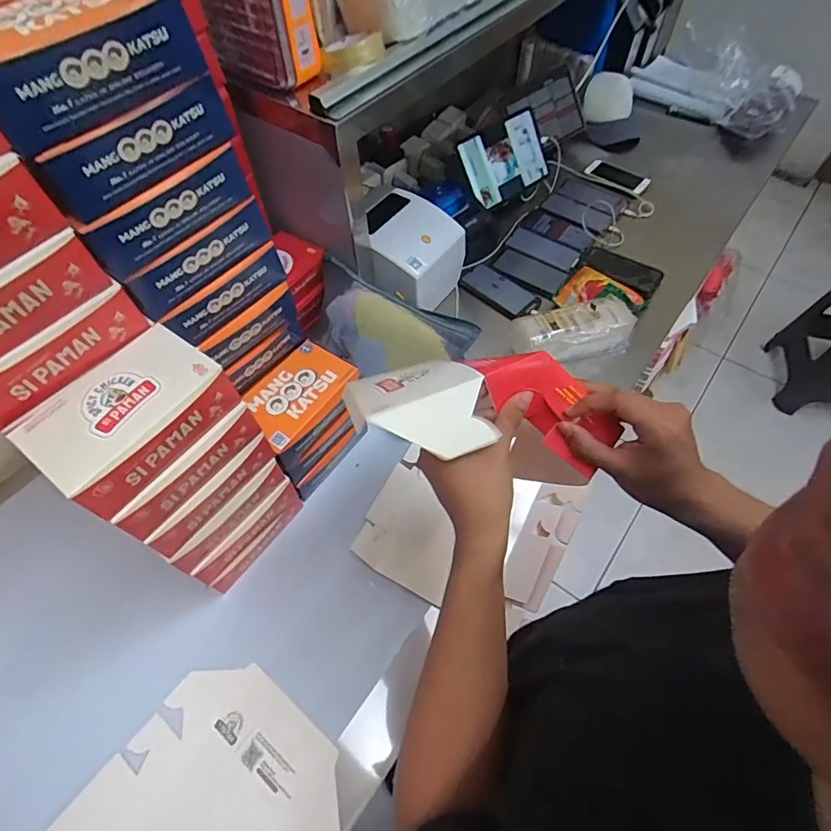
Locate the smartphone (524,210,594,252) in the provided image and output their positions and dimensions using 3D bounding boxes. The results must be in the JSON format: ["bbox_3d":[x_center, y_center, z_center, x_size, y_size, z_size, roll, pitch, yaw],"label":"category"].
[{"bbox_3d":[0.340,-0.439,1.132,0.163,0.013,0.075,35,69,26],"label":"smartphone"}]

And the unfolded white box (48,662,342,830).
[{"bbox_3d":[-0.273,0.517,0.589,0.280,0.013,0.342,34,65,20],"label":"unfolded white box"}]

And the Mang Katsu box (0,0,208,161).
[{"bbox_3d":[-0.288,-0.304,0.398,0.118,0.066,0.168,39,67,22],"label":"Mang Katsu box"}]

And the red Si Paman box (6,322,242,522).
[{"bbox_3d":[-0.287,0.002,0.493,0.105,0.058,0.177,31,64,19],"label":"red Si Paman box"}]

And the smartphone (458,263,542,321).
[{"bbox_3d":[0.182,-0.267,1.022,0.168,0.013,0.085,39,67,22],"label":"smartphone"}]

